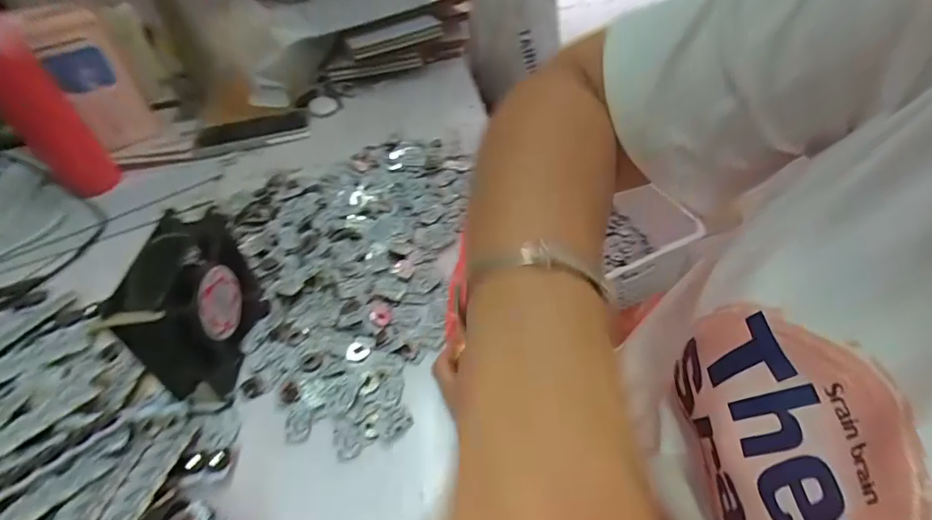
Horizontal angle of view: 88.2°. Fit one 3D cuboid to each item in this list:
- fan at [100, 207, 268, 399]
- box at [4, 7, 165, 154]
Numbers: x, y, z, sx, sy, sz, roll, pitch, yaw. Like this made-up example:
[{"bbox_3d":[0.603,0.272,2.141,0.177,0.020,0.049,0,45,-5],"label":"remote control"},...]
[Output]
[{"bbox_3d":[-0.220,0.032,0.394,0.044,0.110,0.129,-4,46,2],"label":"fan"},{"bbox_3d":[-0.495,-0.244,0.642,0.057,0.185,0.086,30,56,30],"label":"box"}]

